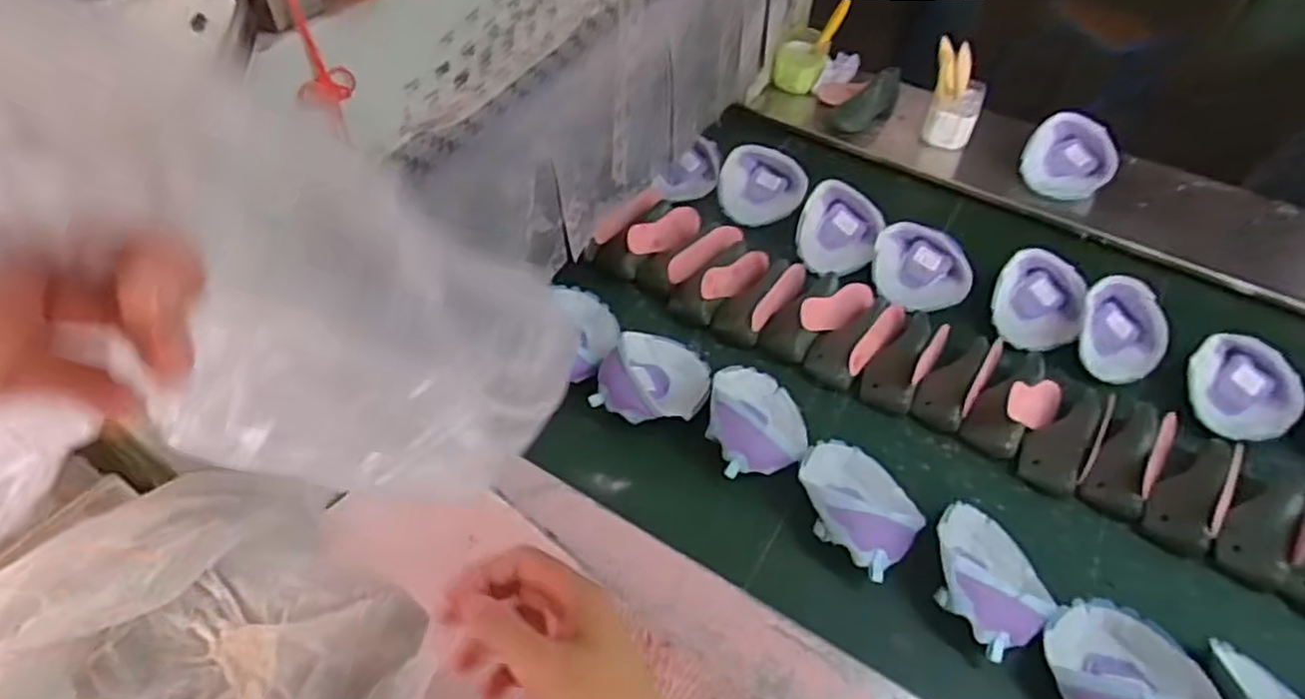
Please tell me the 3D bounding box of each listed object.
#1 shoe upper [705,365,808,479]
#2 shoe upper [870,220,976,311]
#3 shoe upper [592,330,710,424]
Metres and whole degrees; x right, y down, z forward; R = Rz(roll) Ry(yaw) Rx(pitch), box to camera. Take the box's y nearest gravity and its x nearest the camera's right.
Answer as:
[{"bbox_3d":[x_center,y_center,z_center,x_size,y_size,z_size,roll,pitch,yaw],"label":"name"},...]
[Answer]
[{"bbox_3d":[0.125,0.075,0.844,0.119,0.065,0.156,7,50,3],"label":"shoe upper"},{"bbox_3d":[0.378,-0.117,1.011,0.137,0.043,0.124,19,88,19],"label":"shoe upper"},{"bbox_3d":[0.006,0.030,0.880,0.128,0.050,0.144,21,52,14],"label":"shoe upper"}]

